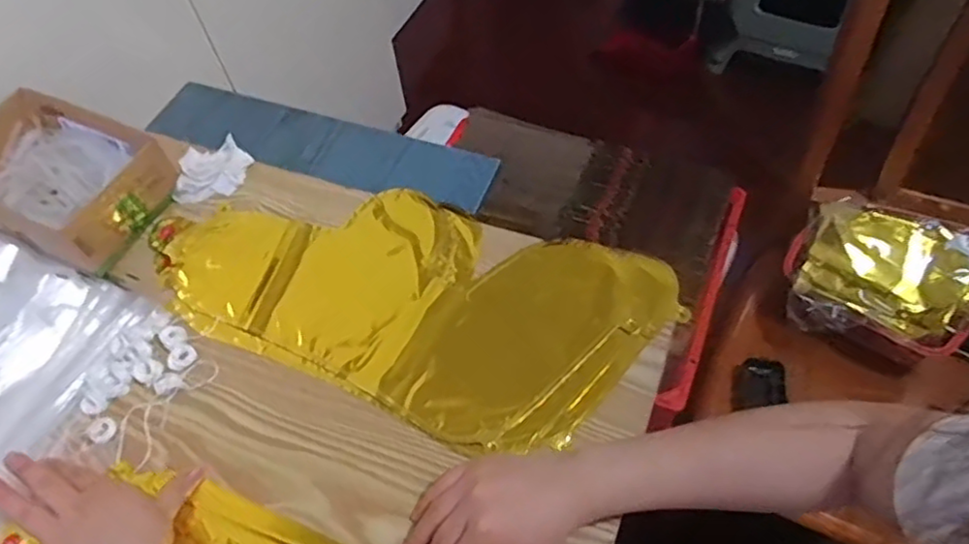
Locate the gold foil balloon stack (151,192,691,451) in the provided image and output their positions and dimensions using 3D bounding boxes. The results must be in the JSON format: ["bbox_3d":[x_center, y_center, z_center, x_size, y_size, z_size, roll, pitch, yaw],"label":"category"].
[{"bbox_3d":[-0.076,0.016,0.588,0.442,0.014,0.204,16,60,12],"label":"gold foil balloon stack"}]

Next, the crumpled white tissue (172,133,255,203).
[{"bbox_3d":[-0.273,-0.100,0.673,0.076,0.027,0.054,-17,59,-8],"label":"crumpled white tissue"}]

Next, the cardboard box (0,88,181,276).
[{"bbox_3d":[-0.406,-0.093,0.640,0.197,0.059,0.138,24,62,17],"label":"cardboard box"}]

